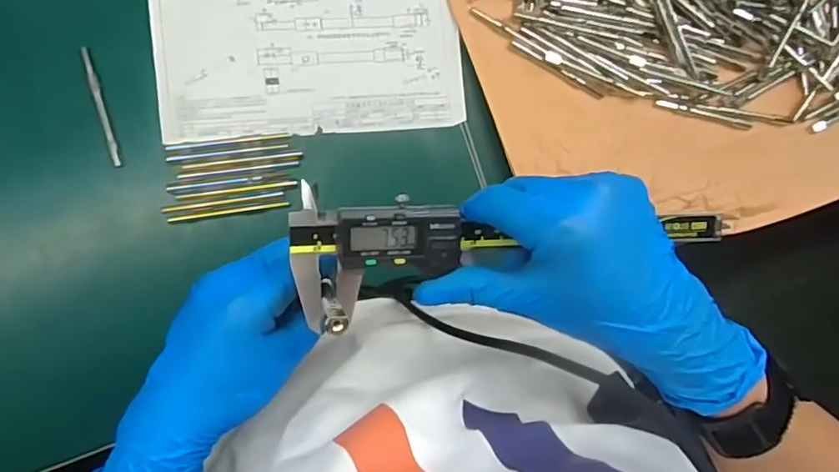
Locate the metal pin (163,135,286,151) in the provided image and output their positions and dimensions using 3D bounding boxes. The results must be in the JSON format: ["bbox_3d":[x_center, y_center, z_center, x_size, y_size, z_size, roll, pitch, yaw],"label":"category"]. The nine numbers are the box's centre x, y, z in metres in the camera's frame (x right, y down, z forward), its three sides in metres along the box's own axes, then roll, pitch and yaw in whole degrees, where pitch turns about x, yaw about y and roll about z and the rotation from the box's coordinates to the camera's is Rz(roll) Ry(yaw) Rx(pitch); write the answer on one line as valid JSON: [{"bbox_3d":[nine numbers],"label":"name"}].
[{"bbox_3d":[-0.183,-0.089,0.568,0.113,0.004,0.004,-7,94,-8],"label":"metal pin"}]

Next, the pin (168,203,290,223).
[{"bbox_3d":[-0.182,-0.023,0.571,0.113,0.004,0.004,-9,94,-8],"label":"pin"}]

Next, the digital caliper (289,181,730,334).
[{"bbox_3d":[0.053,0.003,0.299,0.224,0.014,0.060,-5,94,-13],"label":"digital caliper"}]

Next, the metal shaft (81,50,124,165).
[{"bbox_3d":[-0.294,-0.119,0.550,0.009,0.004,0.111,-16,95,-7],"label":"metal shaft"}]

